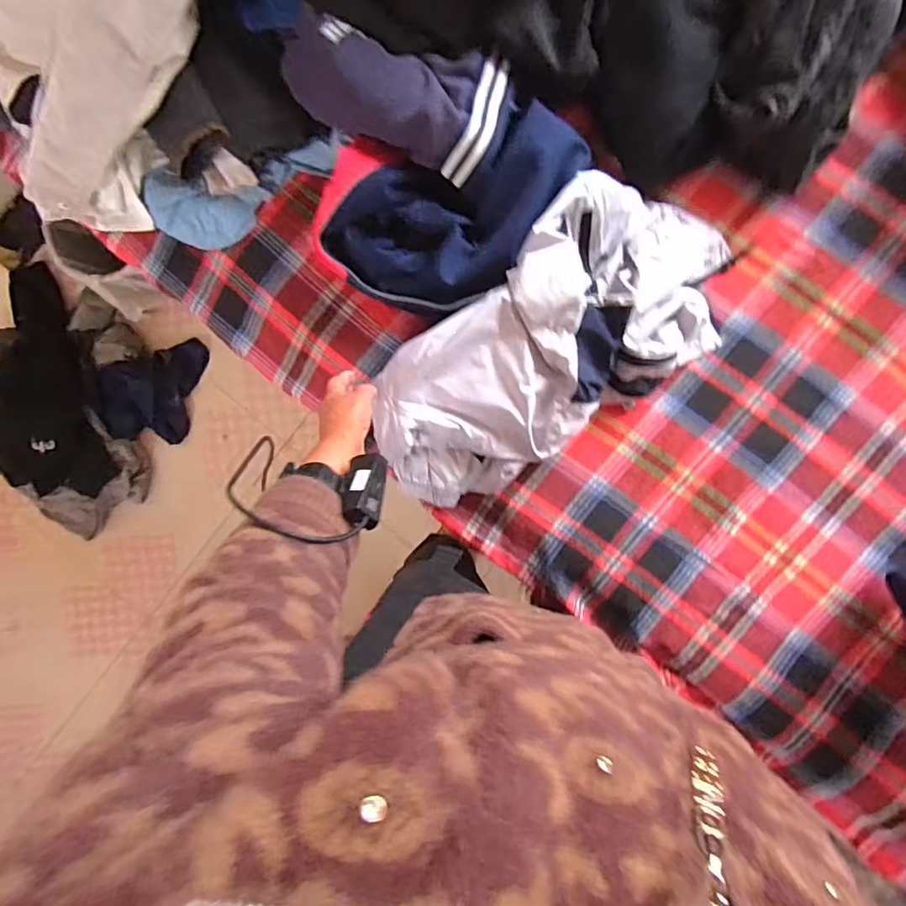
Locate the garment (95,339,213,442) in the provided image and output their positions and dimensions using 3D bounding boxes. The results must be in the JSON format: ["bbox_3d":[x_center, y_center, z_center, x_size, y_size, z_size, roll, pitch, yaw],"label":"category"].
[{"bbox_3d":[-0.688,-0.132,1.272,0.255,0.065,0.213,-15,92,4],"label":"garment"}]

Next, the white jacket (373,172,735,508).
[{"bbox_3d":[0.125,-0.134,0.653,0.482,0.106,0.241,-38,91,3],"label":"white jacket"}]

